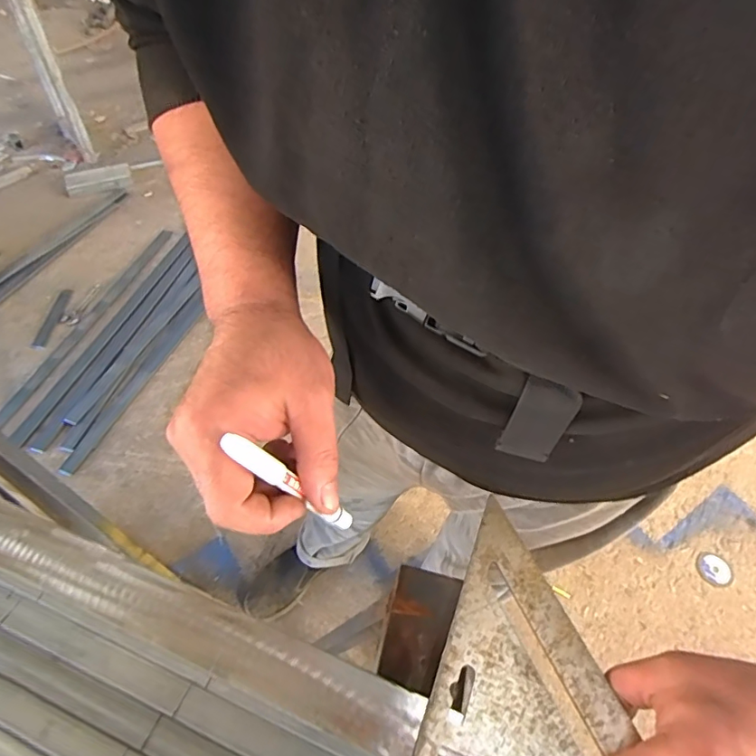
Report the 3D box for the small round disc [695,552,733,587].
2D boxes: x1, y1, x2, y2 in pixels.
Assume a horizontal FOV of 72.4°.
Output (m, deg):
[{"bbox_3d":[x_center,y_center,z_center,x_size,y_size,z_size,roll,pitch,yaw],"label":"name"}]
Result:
[{"bbox_3d":[0.796,0.453,1.223,0.079,0.009,0.078,1,52,-2],"label":"small round disc"}]

